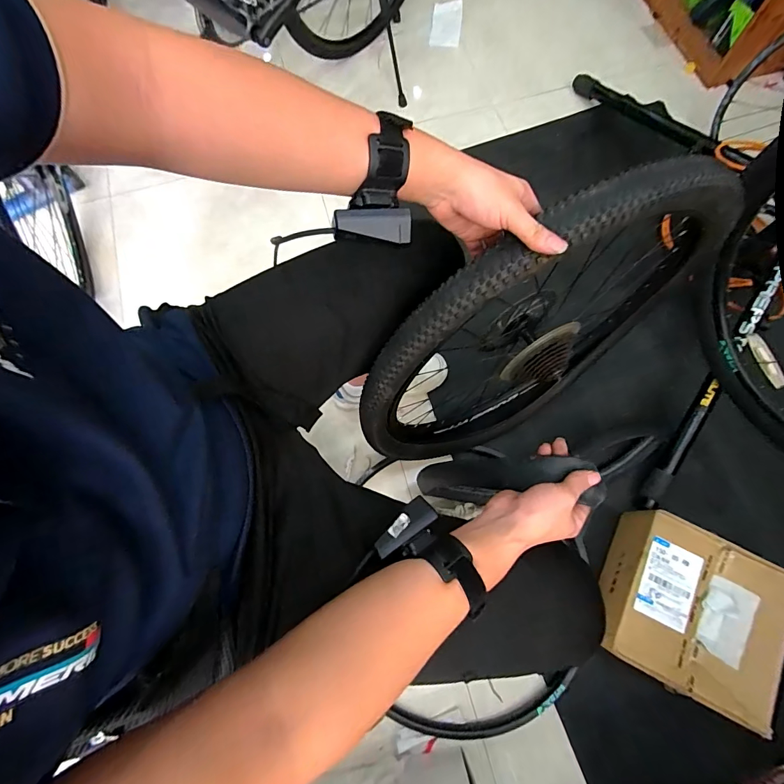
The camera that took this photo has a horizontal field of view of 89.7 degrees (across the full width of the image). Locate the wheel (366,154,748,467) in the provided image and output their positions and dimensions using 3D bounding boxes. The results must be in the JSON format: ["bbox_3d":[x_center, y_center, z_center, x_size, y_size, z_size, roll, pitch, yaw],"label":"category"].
[{"bbox_3d":[0.257,-0.065,0.656,0.642,0.610,0.130,-24,73,-6],"label":"wheel"}]

